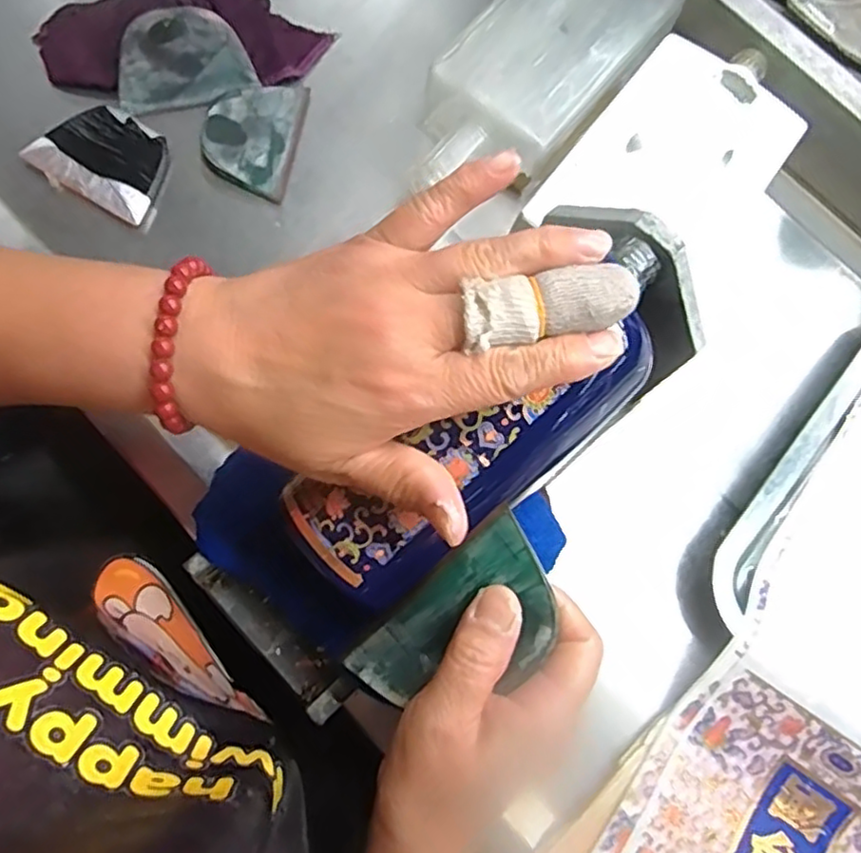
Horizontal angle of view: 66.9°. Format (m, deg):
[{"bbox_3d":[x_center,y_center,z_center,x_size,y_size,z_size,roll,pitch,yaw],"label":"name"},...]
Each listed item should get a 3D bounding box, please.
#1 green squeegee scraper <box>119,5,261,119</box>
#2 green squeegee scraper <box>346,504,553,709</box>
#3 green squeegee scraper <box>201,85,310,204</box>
[{"bbox_3d":[-0.160,-0.235,0.413,0.083,0.007,0.053,-15,112,-3],"label":"green squeegee scraper"},{"bbox_3d":[0.011,0.086,0.269,0.095,0.004,0.052,-40,80,12],"label":"green squeegee scraper"},{"bbox_3d":[-0.114,-0.188,0.418,0.056,0.006,0.081,12,75,-8],"label":"green squeegee scraper"}]

